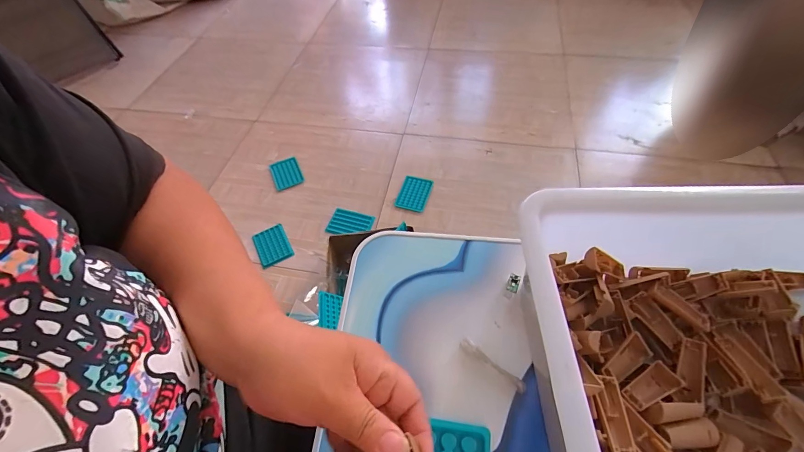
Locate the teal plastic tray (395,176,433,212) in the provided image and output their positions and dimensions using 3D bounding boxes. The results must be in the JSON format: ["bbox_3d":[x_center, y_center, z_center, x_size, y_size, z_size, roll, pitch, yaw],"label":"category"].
[{"bbox_3d":[0.039,-0.109,1.119,0.100,0.015,0.133,16,67,15],"label":"teal plastic tray"}]

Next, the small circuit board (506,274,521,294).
[{"bbox_3d":[0.110,0.056,0.332,0.011,0.004,0.020,-1,53,37],"label":"small circuit board"}]

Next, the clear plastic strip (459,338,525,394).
[{"bbox_3d":[0.080,0.122,0.299,0.064,0.004,0.009,33,63,22],"label":"clear plastic strip"}]

